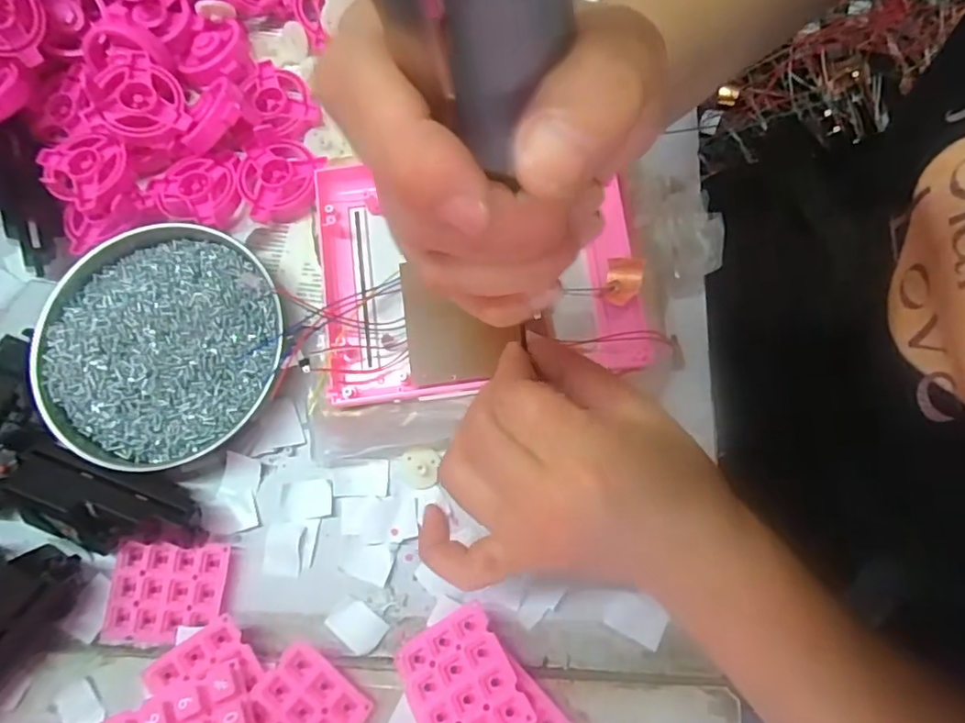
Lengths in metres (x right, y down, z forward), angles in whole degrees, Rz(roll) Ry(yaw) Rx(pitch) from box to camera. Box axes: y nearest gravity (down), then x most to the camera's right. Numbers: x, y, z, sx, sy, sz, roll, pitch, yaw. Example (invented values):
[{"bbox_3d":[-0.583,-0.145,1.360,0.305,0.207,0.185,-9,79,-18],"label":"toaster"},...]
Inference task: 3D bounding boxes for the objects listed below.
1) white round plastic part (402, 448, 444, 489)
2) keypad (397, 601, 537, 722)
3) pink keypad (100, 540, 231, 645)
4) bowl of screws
[{"bbox_3d":[-0.034,0.059,0.318,0.021,0.007,0.020,-5,77,0],"label":"white round plastic part"},{"bbox_3d":[-0.012,0.153,0.272,0.051,0.007,0.059,-31,62,0],"label":"keypad"},{"bbox_3d":[-0.167,0.122,0.304,0.060,0.008,0.050,3,78,2],"label":"pink keypad"},{"bbox_3d":[-0.182,-0.010,0.325,0.124,0.022,0.135,0,78,1],"label":"bowl of screws"}]

